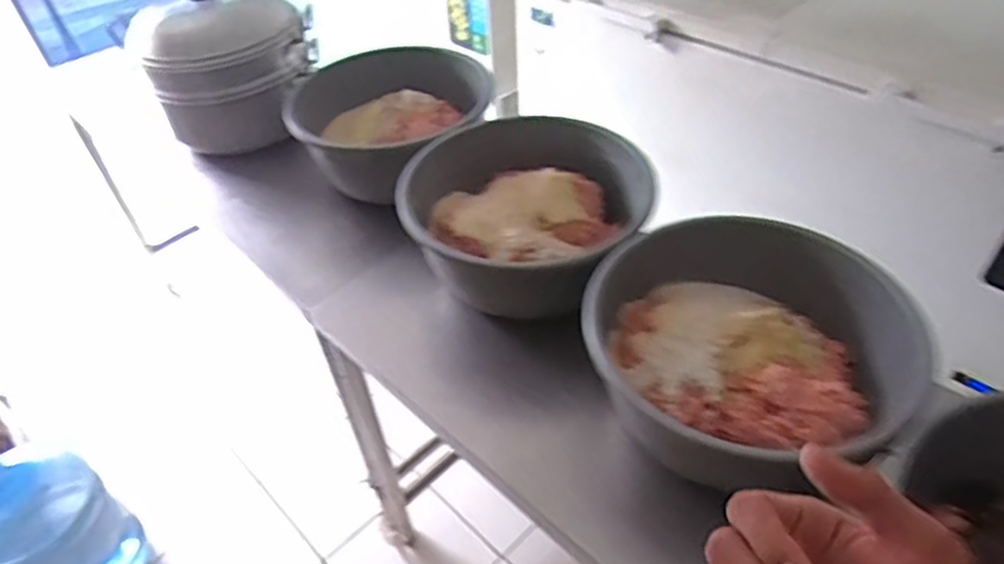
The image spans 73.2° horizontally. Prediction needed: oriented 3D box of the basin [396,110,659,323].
[{"bbox_3d":[0.043,-0.107,1.058,0.356,0.158,0.369,-3,43,3],"label":"basin"}]

